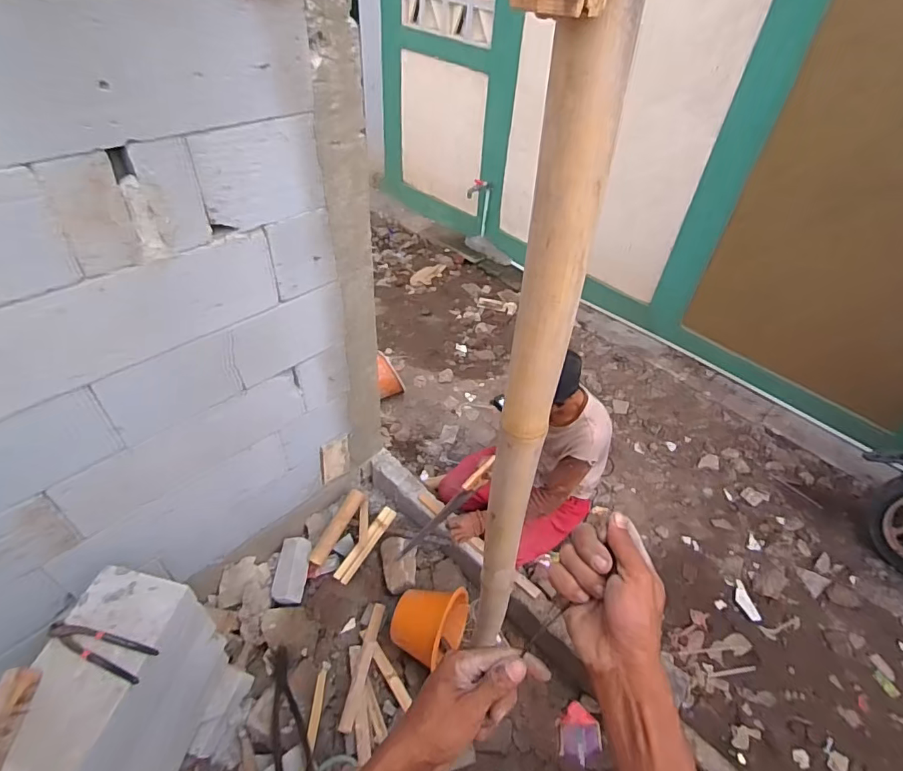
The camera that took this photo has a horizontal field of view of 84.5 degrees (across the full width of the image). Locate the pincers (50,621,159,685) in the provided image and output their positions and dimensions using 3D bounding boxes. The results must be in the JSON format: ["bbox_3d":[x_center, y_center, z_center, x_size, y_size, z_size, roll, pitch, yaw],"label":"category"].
[{"bbox_3d":[-0.690,0.513,0.967,0.224,0.019,0.064,13,44,8],"label":"pincers"}]

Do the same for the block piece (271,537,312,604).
[{"bbox_3d":[-0.526,0.603,1.629,0.105,0.043,0.205,2,57,-3],"label":"block piece"}]

